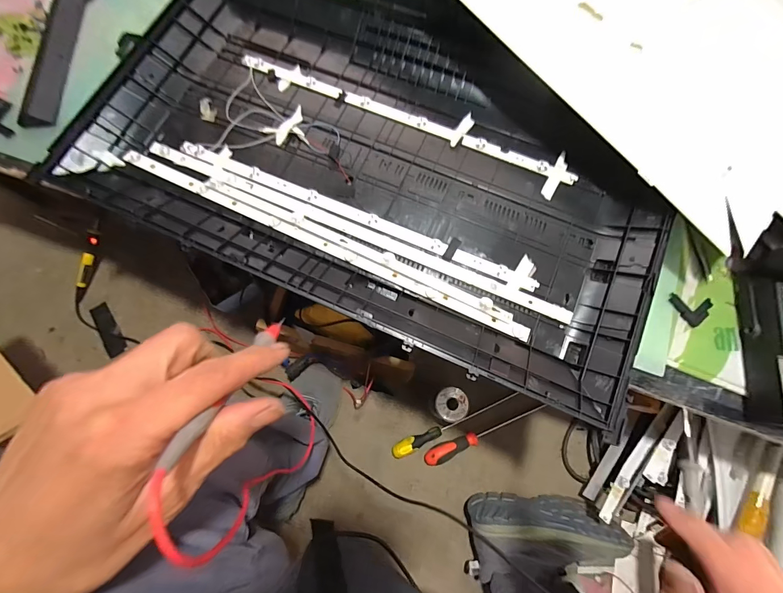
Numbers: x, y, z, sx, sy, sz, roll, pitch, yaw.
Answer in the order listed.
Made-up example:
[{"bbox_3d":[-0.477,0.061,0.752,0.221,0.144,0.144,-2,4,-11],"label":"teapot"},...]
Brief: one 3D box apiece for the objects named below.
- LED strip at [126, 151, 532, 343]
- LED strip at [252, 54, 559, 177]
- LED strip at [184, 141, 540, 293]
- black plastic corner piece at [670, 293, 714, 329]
[{"bbox_3d":[-0.093,-0.069,0.438,0.552,0.007,0.020,25,76,7],"label":"LED strip"},{"bbox_3d":[-0.002,-0.256,0.486,0.460,0.005,0.018,23,76,6],"label":"LED strip"},{"bbox_3d":[-0.051,-0.108,0.448,0.489,0.004,0.020,23,76,6],"label":"LED strip"},{"bbox_3d":[0.383,0.018,0.447,0.051,0.009,0.040,11,73,-1],"label":"black plastic corner piece"}]

